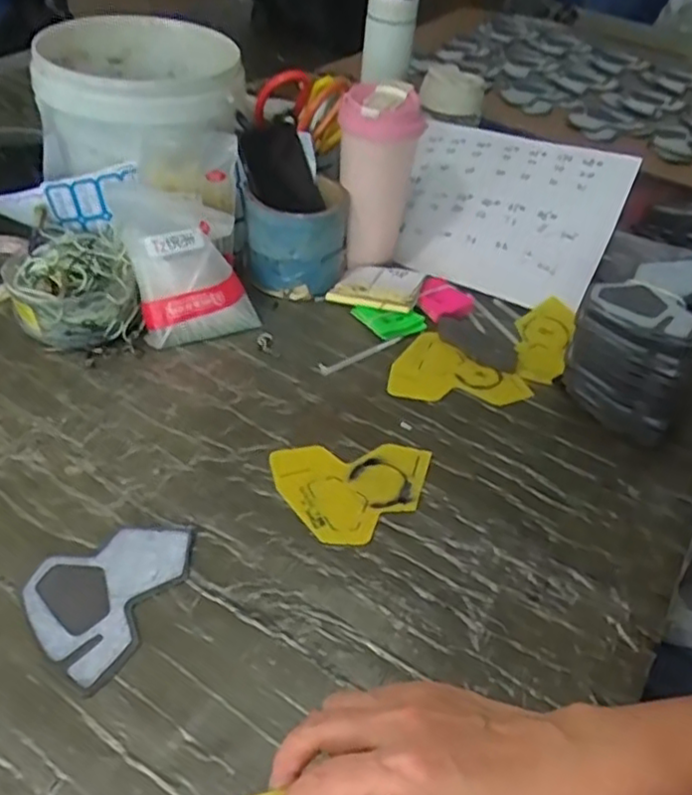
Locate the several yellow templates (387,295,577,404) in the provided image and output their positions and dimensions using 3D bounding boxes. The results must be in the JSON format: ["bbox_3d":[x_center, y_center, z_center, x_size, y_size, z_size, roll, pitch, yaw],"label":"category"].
[{"bbox_3d":[0.145,-0.037,0.695,0.215,0.016,0.105,-13,54,-14],"label":"several yellow templates"}]

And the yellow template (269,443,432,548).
[{"bbox_3d":[0.009,0.076,0.562,0.128,0.005,0.098,-1,42,-10],"label":"yellow template"}]

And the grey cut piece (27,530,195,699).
[{"bbox_3d":[-0.170,0.131,0.479,0.091,0.008,0.124,18,43,12],"label":"grey cut piece"}]

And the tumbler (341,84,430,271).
[{"bbox_3d":[0.031,-0.235,0.747,0.085,0.181,0.069,6,41,-2],"label":"tumbler"}]

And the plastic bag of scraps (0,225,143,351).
[{"bbox_3d":[-0.271,-0.109,0.679,0.107,0.081,0.126,-16,46,-24],"label":"plastic bag of scraps"}]

